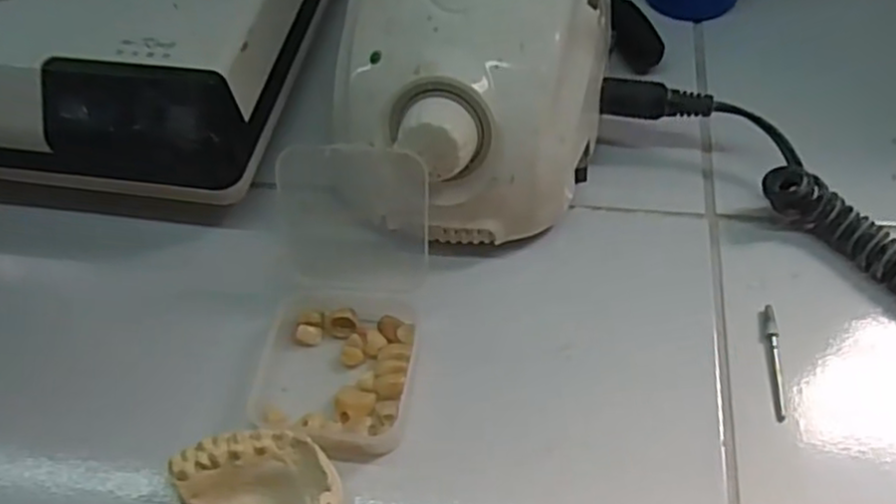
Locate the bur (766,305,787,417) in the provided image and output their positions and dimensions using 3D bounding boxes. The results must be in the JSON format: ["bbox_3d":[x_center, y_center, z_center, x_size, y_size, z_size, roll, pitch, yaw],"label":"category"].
[{"bbox_3d":[0.120,0.039,0.258,0.004,0.004,0.043,5,57,7],"label":"bur"}]

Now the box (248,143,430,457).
[{"bbox_3d":[-0.040,0.016,0.262,0.064,0.053,0.109,-1,56,4],"label":"box"}]

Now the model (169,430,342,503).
[{"bbox_3d":[-0.057,0.084,0.227,0.045,0.021,0.056,-26,58,-13],"label":"model"}]

